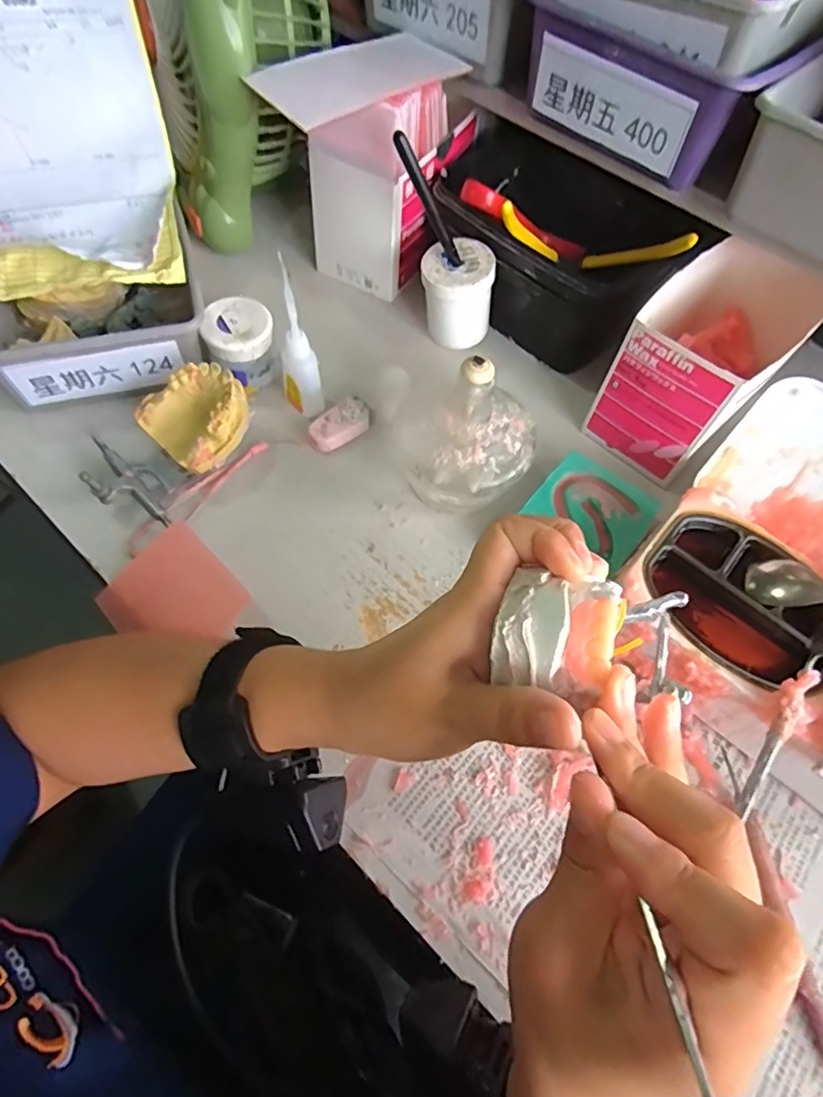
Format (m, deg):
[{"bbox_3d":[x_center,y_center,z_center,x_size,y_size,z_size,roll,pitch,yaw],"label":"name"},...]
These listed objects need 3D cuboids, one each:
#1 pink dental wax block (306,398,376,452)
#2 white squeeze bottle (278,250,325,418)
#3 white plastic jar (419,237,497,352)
[{"bbox_3d":[-0.052,-0.091,0.411,0.026,0.012,0.051,38,66,17],"label":"pink dental wax block"},{"bbox_3d":[-0.078,-0.143,0.374,0.026,0.096,0.030,-12,63,-10],"label":"white squeeze bottle"},{"bbox_3d":[0.037,-0.203,0.449,0.057,0.058,0.055,1,61,-3],"label":"white plastic jar"}]

